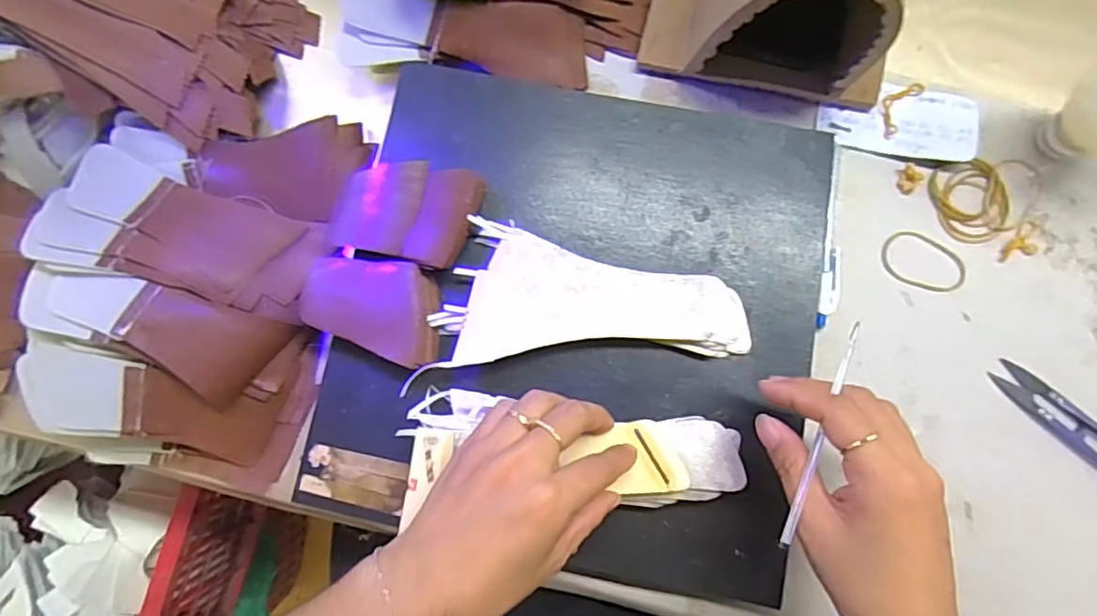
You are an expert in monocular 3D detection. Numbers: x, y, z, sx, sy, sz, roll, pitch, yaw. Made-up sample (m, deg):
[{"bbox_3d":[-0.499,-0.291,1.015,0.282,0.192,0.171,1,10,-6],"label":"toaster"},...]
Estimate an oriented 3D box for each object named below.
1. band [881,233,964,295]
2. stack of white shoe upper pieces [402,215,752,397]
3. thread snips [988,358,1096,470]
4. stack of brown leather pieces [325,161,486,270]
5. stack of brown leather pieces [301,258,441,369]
[{"bbox_3d":[0.256,-0.030,0.406,0.056,0.004,0.035,26,84,5],"label":"band"},{"bbox_3d":[0.027,0.006,0.375,0.192,0.019,0.095,10,83,3],"label":"stack of white shoe upper pieces"},{"bbox_3d":[0.334,0.074,0.384,0.100,0.011,0.022,40,85,6],"label":"thread snips"},{"bbox_3d":[-0.092,-0.061,0.384,0.087,0.032,0.062,14,83,4],"label":"stack of brown leather pieces"},{"bbox_3d":[-0.109,-0.004,0.376,0.092,0.025,0.057,22,83,4],"label":"stack of brown leather pieces"}]

